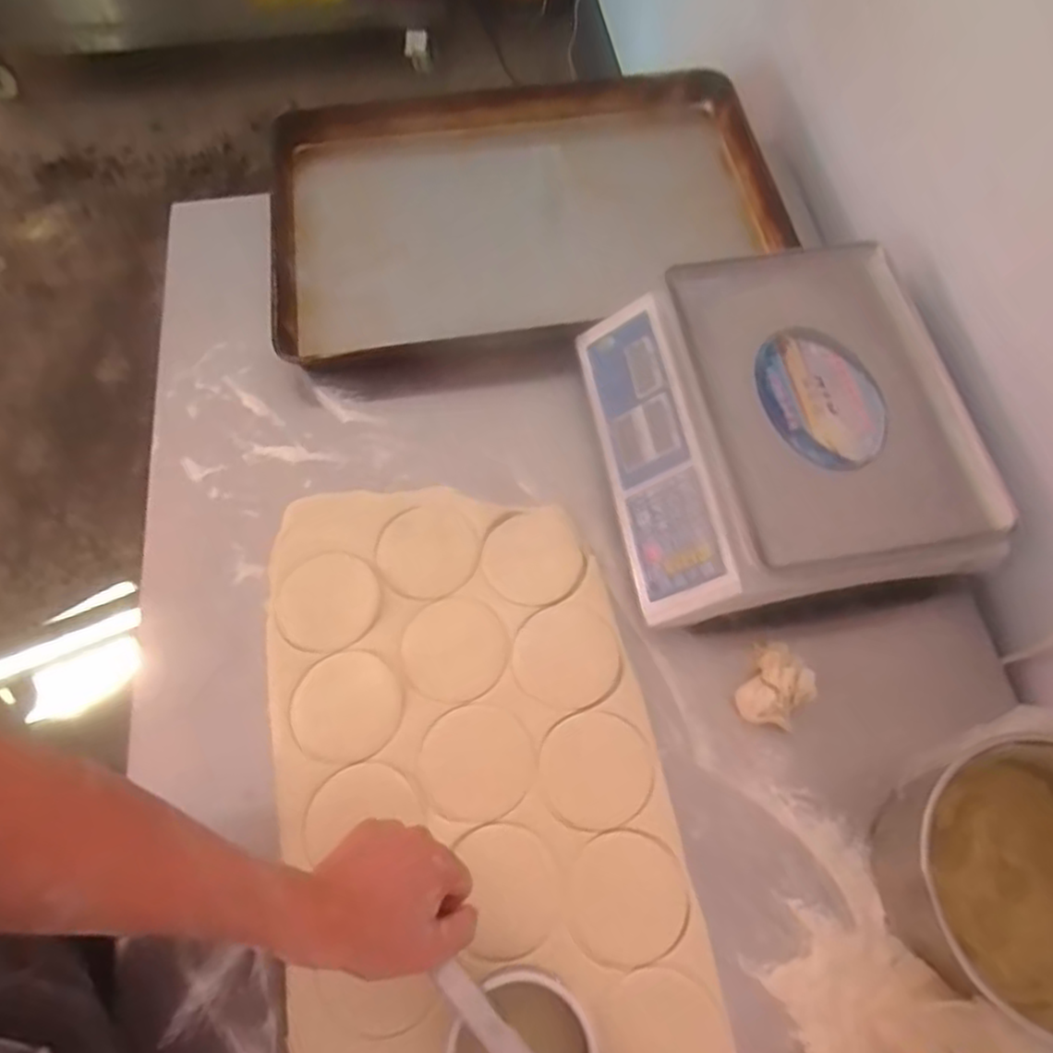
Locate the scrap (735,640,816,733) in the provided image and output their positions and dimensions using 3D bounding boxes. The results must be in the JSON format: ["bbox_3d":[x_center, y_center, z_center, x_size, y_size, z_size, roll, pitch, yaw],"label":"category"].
[{"bbox_3d":[0.222,0.140,0.642,0.058,0.049,0.077,27,69,13],"label":"scrap"}]

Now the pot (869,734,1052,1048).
[{"bbox_3d":[0.373,0.266,0.537,0.182,0.113,0.175,-1,65,1],"label":"pot"}]

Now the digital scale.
[{"bbox_3d":[0.237,-0.092,0.701,0.312,0.110,0.324,-10,66,-3],"label":"digital scale"}]

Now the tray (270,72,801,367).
[{"bbox_3d":[0.005,-0.384,0.875,0.602,0.059,0.394,-7,65,-3],"label":"tray"}]

